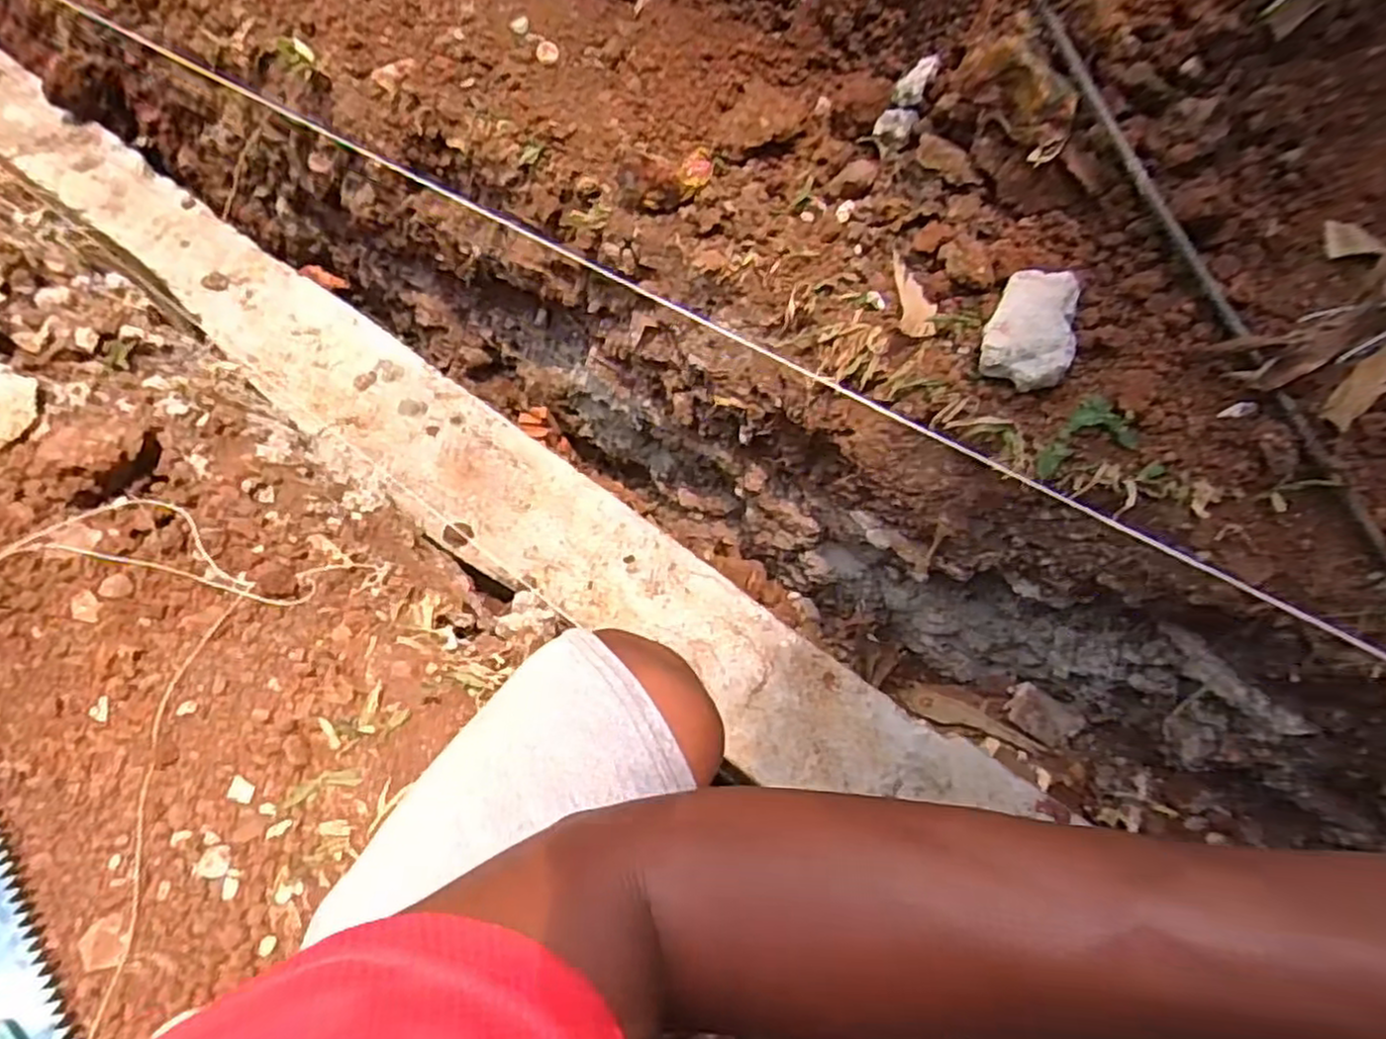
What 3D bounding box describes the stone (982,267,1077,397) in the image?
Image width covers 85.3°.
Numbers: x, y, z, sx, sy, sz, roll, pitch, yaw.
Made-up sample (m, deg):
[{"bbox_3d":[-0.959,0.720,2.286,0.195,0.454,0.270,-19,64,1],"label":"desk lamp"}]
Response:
[{"bbox_3d":[0.286,-0.162,0.634,0.066,0.048,0.092,18,63,9],"label":"stone"}]

